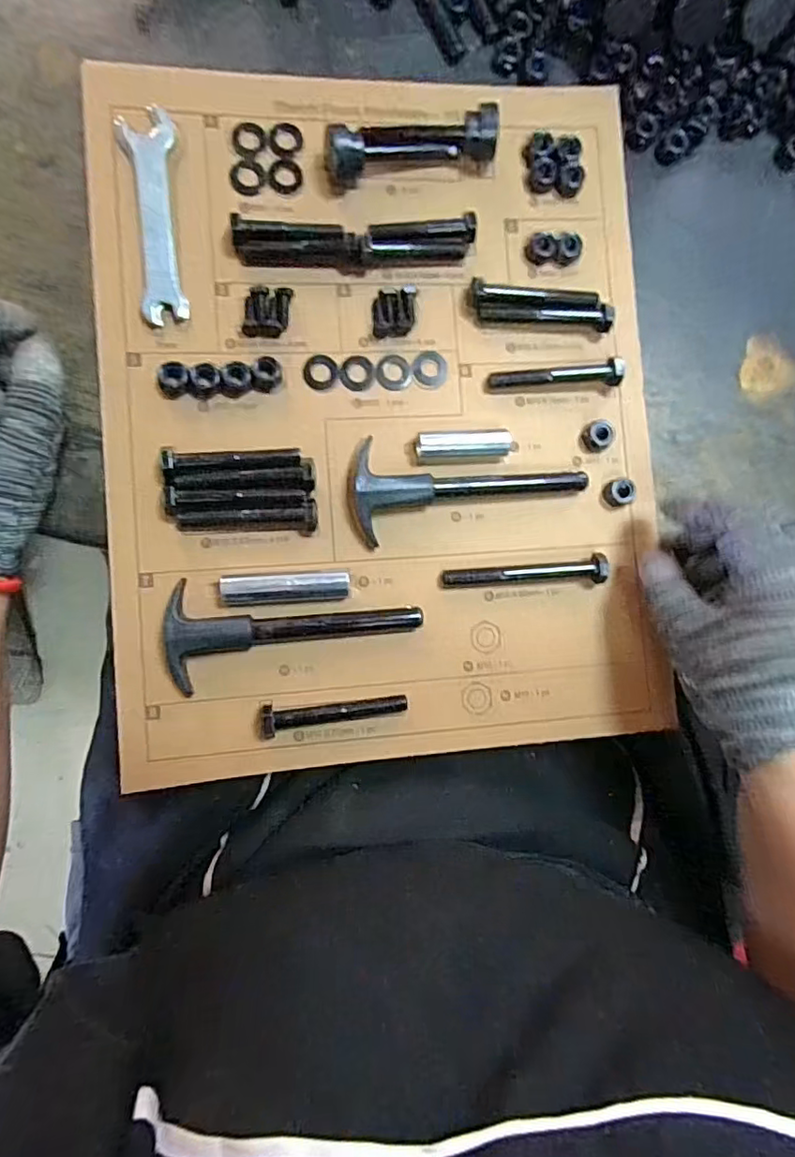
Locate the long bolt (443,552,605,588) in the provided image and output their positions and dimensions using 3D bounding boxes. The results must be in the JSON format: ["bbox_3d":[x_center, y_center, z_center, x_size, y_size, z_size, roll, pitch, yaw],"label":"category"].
[{"bbox_3d":[0.070,-0.002,0.321,0.089,0.017,0.014,-5,89,-7],"label":"long bolt"}]

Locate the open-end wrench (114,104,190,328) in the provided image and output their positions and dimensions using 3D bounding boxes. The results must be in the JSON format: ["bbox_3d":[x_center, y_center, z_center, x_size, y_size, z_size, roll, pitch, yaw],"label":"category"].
[{"bbox_3d":[-0.127,-0.193,0.308,0.028,0.004,0.114,-9,90,-7],"label":"open-end wrench"}]

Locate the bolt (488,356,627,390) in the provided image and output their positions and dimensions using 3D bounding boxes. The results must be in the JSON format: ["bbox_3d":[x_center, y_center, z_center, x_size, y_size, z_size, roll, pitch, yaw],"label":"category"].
[{"bbox_3d":[0.090,-0.116,0.329,0.075,0.014,0.012,-4,89,-7],"label":"bolt"}]

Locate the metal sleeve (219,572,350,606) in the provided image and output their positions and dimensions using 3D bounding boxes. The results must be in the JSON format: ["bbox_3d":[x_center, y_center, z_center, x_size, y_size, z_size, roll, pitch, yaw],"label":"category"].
[{"bbox_3d":[-0.058,0.005,0.304,0.064,0.015,0.016,-2,89,-7],"label":"metal sleeve"}]

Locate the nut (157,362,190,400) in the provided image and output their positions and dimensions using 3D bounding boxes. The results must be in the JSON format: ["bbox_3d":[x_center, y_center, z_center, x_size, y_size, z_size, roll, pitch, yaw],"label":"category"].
[{"bbox_3d":[-0.117,-0.103,0.303,0.017,0.008,0.016,0,89,-7],"label":"nut"}]

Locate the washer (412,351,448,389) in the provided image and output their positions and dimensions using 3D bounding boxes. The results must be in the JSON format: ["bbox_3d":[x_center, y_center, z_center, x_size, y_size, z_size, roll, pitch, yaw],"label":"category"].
[{"bbox_3d":[0.018,-0.118,0.326,0.019,0.004,0.022,21,86,-6],"label":"washer"}]

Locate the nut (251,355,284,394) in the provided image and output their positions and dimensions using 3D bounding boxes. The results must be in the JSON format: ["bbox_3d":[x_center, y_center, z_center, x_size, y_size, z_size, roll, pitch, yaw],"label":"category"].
[{"bbox_3d":[-0.070,-0.109,0.310,0.015,0.008,0.018,18,87,-6],"label":"nut"}]

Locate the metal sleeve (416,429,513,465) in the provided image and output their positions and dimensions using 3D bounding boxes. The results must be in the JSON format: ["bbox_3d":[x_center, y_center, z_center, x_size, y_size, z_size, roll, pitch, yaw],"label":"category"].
[{"bbox_3d":[0.036,-0.074,0.321,0.051,0.013,0.017,-4,89,-7],"label":"metal sleeve"}]

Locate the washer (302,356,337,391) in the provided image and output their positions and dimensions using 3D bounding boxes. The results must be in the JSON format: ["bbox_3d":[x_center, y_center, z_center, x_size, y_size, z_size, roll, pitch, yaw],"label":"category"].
[{"bbox_3d":[-0.042,-0.113,0.318,0.019,0.004,0.020,-5,89,-7],"label":"washer"}]

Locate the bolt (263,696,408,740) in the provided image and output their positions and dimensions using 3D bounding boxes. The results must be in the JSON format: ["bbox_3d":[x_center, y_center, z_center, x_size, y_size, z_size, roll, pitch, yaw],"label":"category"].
[{"bbox_3d":[-0.033,0.071,0.304,0.075,0.014,0.015,-4,89,-7],"label":"bolt"}]

